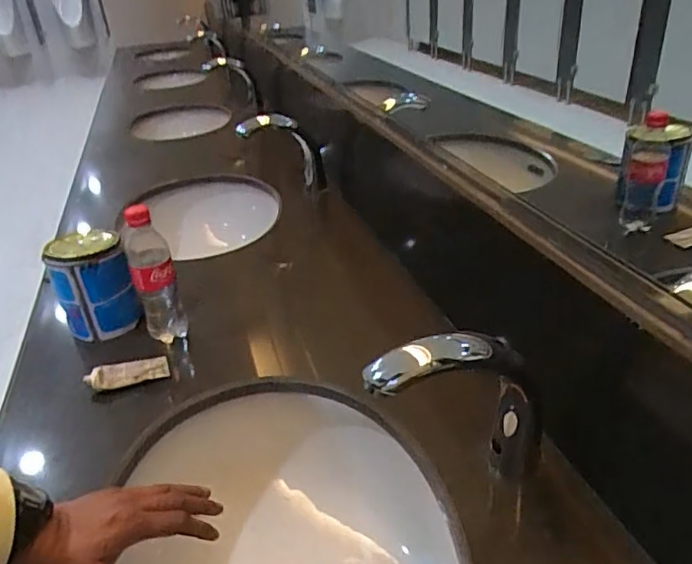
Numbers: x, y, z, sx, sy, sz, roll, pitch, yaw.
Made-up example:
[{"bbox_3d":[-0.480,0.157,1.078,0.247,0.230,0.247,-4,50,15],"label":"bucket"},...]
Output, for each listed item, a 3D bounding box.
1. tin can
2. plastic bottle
[{"bbox_3d":[-0.362,0.008,0.803,0.102,0.133,0.119,-23,35,-27],"label":"tin can"},{"bbox_3d":[-0.259,-0.006,0.758,0.058,0.196,0.064,-17,33,-19],"label":"plastic bottle"}]

